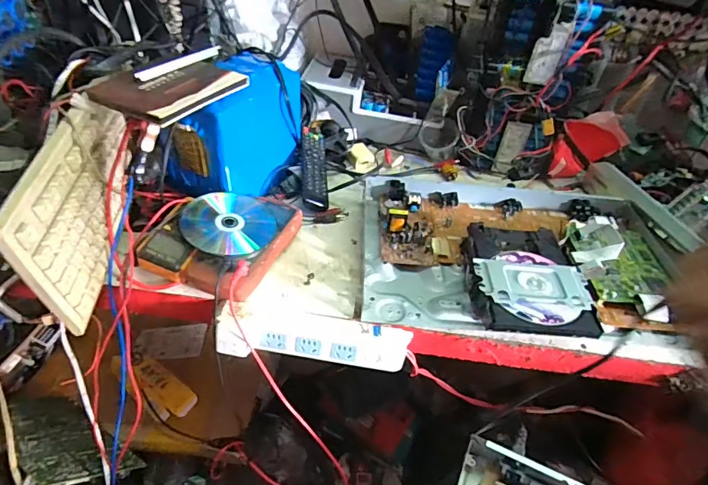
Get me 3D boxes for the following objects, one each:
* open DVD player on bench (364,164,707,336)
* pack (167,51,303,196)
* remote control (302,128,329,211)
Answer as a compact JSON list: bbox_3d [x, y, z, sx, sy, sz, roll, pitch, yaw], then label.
[{"bbox_3d":[0.231,0.000,0.608,0.446,0.058,0.292,1,41,-6],"label":"open DVD player on bench"},{"bbox_3d":[-0.166,-0.168,0.643,0.106,0.150,0.191,24,44,20],"label":"pack"},{"bbox_3d":[-0.062,-0.122,0.701,0.039,0.033,0.172,0,54,-7],"label":"remote control"}]

